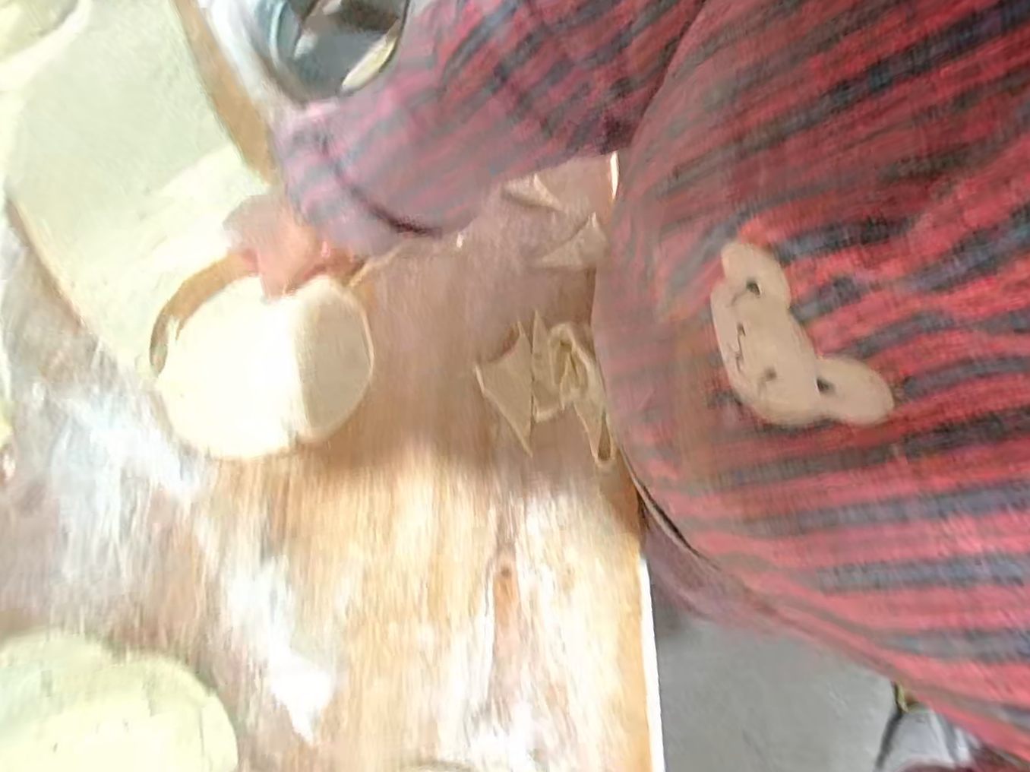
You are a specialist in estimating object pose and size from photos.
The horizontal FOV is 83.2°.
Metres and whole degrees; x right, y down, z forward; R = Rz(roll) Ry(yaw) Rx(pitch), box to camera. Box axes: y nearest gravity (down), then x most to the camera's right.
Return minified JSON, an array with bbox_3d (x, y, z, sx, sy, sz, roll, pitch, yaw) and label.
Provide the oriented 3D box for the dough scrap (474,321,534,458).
[{"bbox_3d":[-0.007,0.001,0.444,0.041,0.009,0.091,-4,71,-1],"label":"dough scrap"}]

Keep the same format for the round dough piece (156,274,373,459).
[{"bbox_3d":[-0.196,-0.017,0.454,0.157,0.014,0.134,-5,71,-2],"label":"round dough piece"}]

